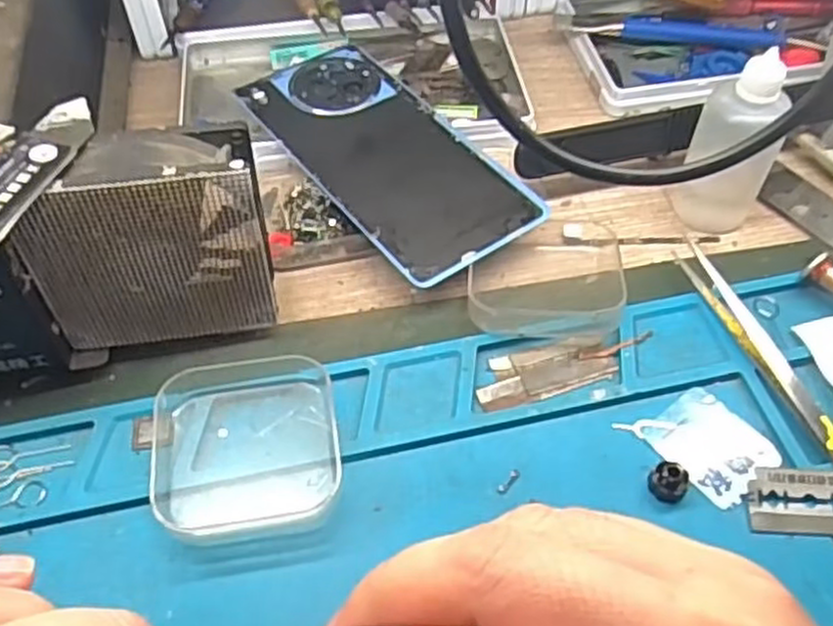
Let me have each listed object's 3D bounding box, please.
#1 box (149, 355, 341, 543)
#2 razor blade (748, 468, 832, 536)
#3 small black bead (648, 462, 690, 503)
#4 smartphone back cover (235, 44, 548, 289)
[{"bbox_3d":[-0.061,0.045,0.272,0.064,0.014,0.069,-9,54,-7],"label":"box"},{"bbox_3d":[0.135,0.065,0.263,0.038,0.004,0.022,2,64,2],"label":"razor blade"},{"bbox_3d":[0.088,0.059,0.265,0.013,0.011,0.011,38,62,24],"label":"small black bead"},{"bbox_3d":[-0.017,-0.076,0.356,0.071,0.004,0.155,-31,58,-21],"label":"smartphone back cover"}]

